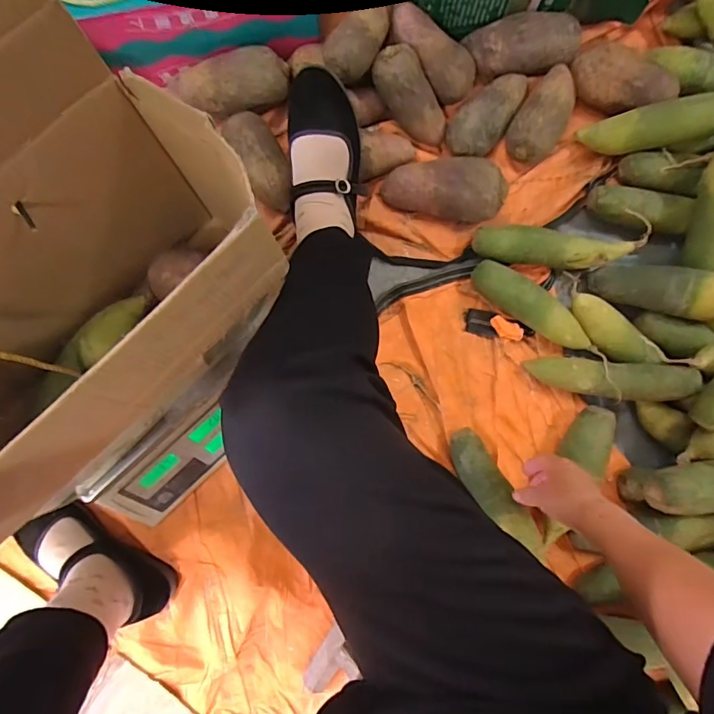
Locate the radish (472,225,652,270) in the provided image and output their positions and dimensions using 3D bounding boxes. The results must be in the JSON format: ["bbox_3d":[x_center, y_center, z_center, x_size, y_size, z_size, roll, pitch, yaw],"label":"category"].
[{"bbox_3d":[0.283,-0.156,0.663,0.232,0.056,0.060,0,87,-1],"label":"radish"}]

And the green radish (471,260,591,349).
[{"bbox_3d":[0.245,-0.070,0.655,0.190,0.052,0.049,36,87,1],"label":"green radish"}]

